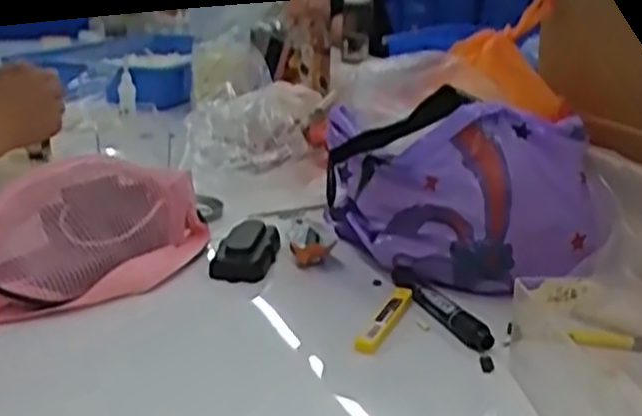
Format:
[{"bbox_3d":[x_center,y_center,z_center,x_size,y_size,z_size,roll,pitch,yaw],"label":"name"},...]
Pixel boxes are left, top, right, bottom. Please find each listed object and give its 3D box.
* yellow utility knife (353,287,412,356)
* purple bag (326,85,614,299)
[{"bbox_3d":[0.053,0.088,0.642,0.015,0.010,0.103,10,20,24],"label":"yellow utility knife"},{"bbox_3d":[0.125,-0.012,0.703,0.242,0.165,0.101,5,19,10],"label":"purple bag"}]

